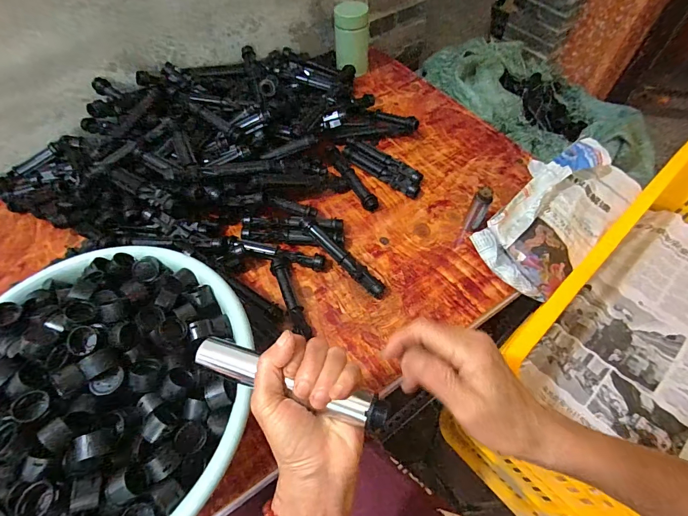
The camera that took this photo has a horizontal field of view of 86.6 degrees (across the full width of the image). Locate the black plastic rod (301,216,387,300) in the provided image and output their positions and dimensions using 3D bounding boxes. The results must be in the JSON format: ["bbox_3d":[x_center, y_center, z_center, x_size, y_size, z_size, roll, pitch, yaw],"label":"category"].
[{"bbox_3d":[-0.001,-0.003,0.485,0.145,0.020,0.023,44,67,11],"label":"black plastic rod"}]

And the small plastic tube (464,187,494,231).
[{"bbox_3d":[0.186,-0.065,0.506,0.021,0.078,0.017,26,61,16],"label":"small plastic tube"}]

